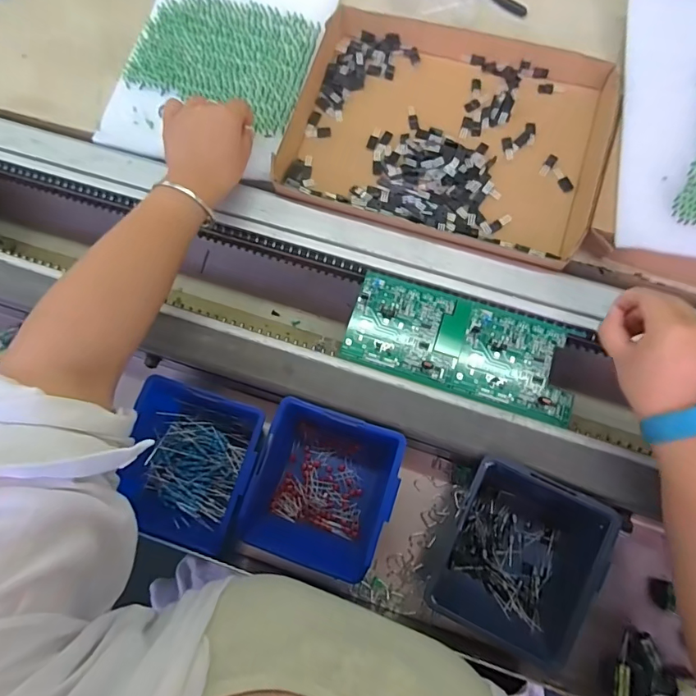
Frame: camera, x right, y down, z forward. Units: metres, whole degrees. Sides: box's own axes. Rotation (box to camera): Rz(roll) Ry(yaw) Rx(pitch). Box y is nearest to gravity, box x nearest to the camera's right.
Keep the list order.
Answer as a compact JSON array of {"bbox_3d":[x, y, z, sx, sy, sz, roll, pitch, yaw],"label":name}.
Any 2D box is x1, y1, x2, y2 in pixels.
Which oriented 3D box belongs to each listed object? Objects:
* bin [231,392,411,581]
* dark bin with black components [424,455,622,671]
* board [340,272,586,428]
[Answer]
[{"bbox_3d":[-0.021,0.127,0.423,0.118,0.063,0.126,18,75,7],"label":"bin"},{"bbox_3d":[0.147,0.182,0.401,0.116,0.062,0.137,21,75,8],"label":"dark bin with black components"},{"bbox_3d":[0.108,-0.003,0.443,0.213,0.007,0.095,18,75,7],"label":"board"}]

